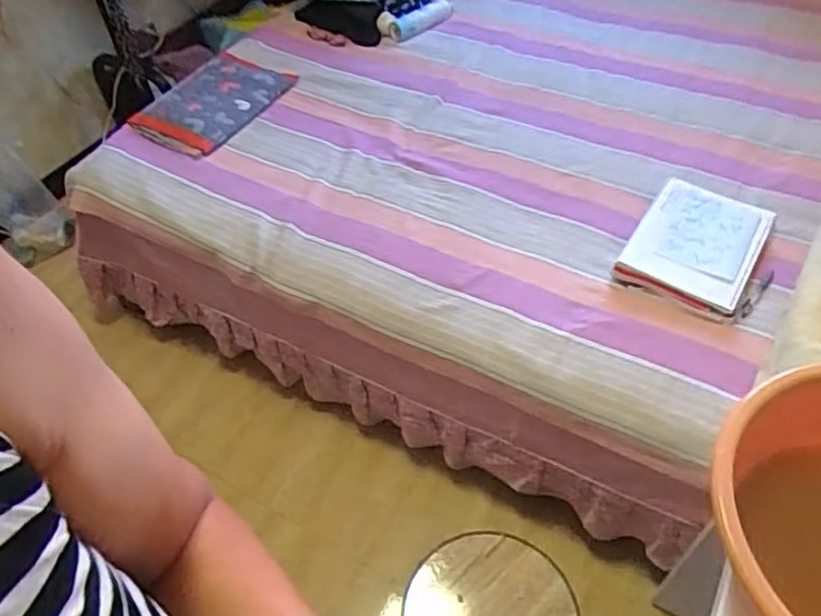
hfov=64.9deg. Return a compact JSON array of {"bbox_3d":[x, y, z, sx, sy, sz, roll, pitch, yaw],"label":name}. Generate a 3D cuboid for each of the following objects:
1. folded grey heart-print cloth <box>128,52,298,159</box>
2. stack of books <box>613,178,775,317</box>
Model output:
[{"bbox_3d":[-0.531,-0.550,1.711,0.285,0.047,0.435,18,53,17],"label":"folded grey heart-print cloth"},{"bbox_3d":[0.549,-0.131,1.237,0.217,0.032,0.289,25,63,22],"label":"stack of books"}]

